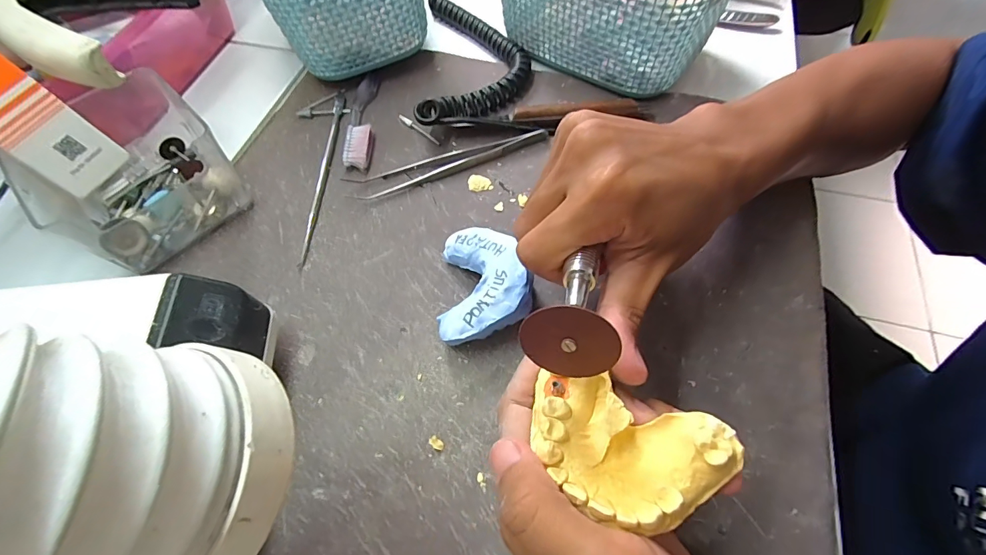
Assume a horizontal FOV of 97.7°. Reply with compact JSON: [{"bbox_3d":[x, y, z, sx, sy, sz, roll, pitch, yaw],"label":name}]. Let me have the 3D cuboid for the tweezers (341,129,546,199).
[{"bbox_3d":[-0.028,-0.079,0.302,0.139,0.006,0.018,-17,63,-7],"label":"tweezers"}]

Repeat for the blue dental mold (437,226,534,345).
[{"bbox_3d":[-0.004,0.004,0.240,0.049,0.034,0.068,-1,62,2],"label":"blue dental mold"}]

